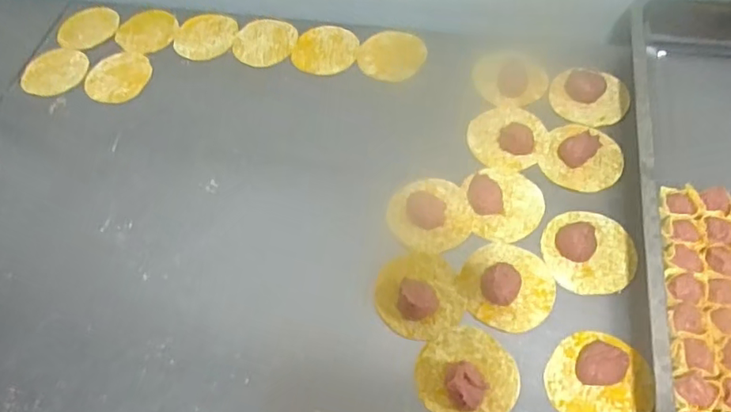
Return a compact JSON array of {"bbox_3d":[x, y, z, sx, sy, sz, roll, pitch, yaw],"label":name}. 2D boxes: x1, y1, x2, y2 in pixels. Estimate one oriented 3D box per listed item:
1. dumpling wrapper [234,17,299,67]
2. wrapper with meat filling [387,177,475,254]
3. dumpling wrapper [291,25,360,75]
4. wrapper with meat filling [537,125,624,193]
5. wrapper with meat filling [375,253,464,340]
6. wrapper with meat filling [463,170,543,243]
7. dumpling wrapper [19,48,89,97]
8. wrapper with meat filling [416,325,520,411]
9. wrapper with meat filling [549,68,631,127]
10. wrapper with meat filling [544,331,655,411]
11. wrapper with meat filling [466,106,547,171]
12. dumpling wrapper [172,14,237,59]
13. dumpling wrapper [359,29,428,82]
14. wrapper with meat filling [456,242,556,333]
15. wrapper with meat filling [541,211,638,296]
[{"bbox_3d":[-0.128,-0.210,0.704,0.078,0.004,0.086,6,60,8],"label":"dumpling wrapper"},{"bbox_3d":[0.064,0.006,0.551,0.080,0.019,0.084,-2,59,3],"label":"wrapper with meat filling"},{"bbox_3d":[-0.049,-0.193,0.688,0.076,0.004,0.085,35,65,19],"label":"dumpling wrapper"},{"bbox_3d":[0.222,-0.053,0.567,0.079,0.021,0.075,-2,59,3],"label":"wrapper with meat filling"},{"bbox_3d":[0.048,0.075,0.503,0.075,0.022,0.081,-2,59,3],"label":"wrapper with meat filling"},{"bbox_3d":[0.137,-0.006,0.544,0.071,0.020,0.079,-7,59,0],"label":"wrapper with meat filling"},{"bbox_3d":[-0.392,-0.169,0.702,0.079,0.004,0.078,26,64,18],"label":"dumpling wrapper"},{"bbox_3d":[0.085,0.138,0.459,0.082,0.027,0.079,-2,59,3],"label":"wrapper with meat filling"},{"bbox_3d":[0.246,-0.121,0.608,0.081,0.016,0.070,22,64,16],"label":"wrapper with meat filling"},{"bbox_3d":[0.193,0.141,0.450,0.081,0.025,0.082,-2,59,3],"label":"wrapper with meat filling"},{"bbox_3d":[0.151,-0.076,0.591,0.079,0.017,0.085,7,60,8],"label":"wrapper with meat filling"},{"bbox_3d":[-0.207,-0.220,0.721,0.077,0.004,0.080,4,60,7],"label":"dumpling wrapper"},{"bbox_3d":[0.031,-0.184,0.674,0.076,0.007,0.074,-2,59,3],"label":"dumpling wrapper"},{"bbox_3d":[0.128,0.068,0.501,0.083,0.023,0.079,-2,59,3],"label":"wrapper with meat filling"},{"bbox_3d":[0.210,0.038,0.513,0.082,0.019,0.083,-4,59,2],"label":"wrapper with meat filling"}]

